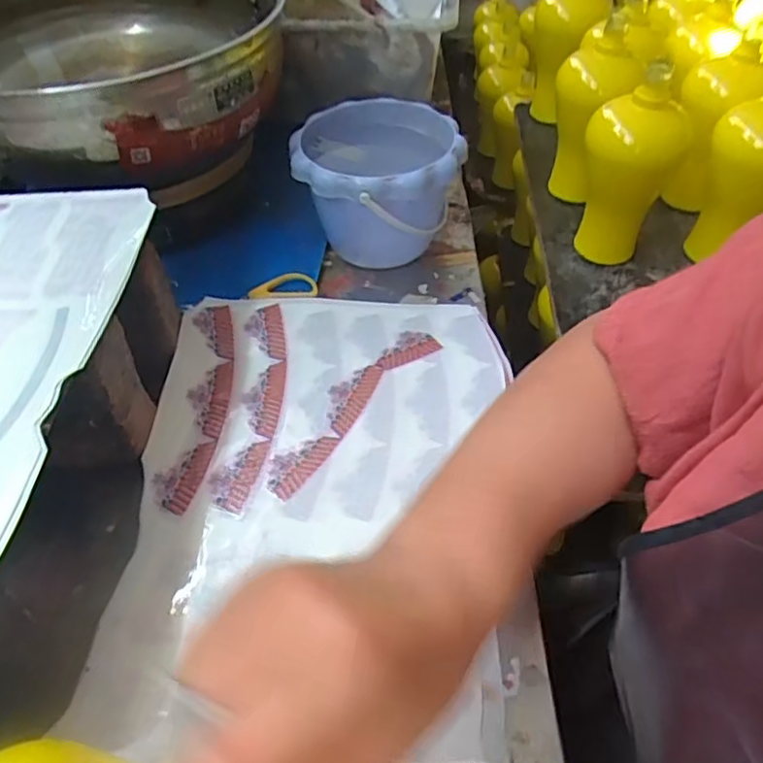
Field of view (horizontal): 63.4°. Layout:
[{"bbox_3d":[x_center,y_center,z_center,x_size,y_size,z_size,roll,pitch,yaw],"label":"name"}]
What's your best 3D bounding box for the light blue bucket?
[{"bbox_3d":[-0.003,-0.184,0.607,0.146,0.122,0.153,1,48,-1],"label":"light blue bucket"}]

